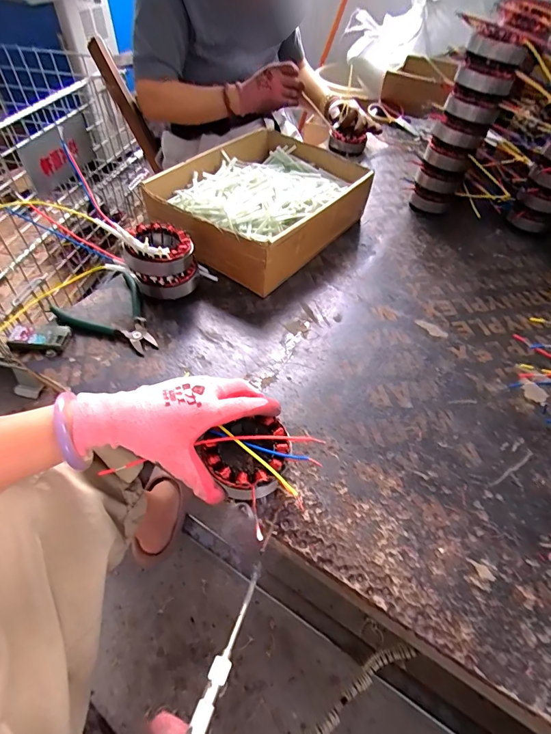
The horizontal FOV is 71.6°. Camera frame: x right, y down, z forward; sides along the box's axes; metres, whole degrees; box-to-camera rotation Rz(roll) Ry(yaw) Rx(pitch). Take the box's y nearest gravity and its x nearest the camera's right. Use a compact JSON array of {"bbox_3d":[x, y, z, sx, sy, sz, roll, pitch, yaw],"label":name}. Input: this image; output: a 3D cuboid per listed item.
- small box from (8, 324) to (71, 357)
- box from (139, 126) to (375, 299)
[{"bbox_3d":[-0.299,-0.037,0.484,0.071,0.019,0.042,7,51,2],"label":"small box"},{"bbox_3d":[-0.018,-0.279,0.656,0.253,0.097,0.356,33,57,22],"label":"box"}]

